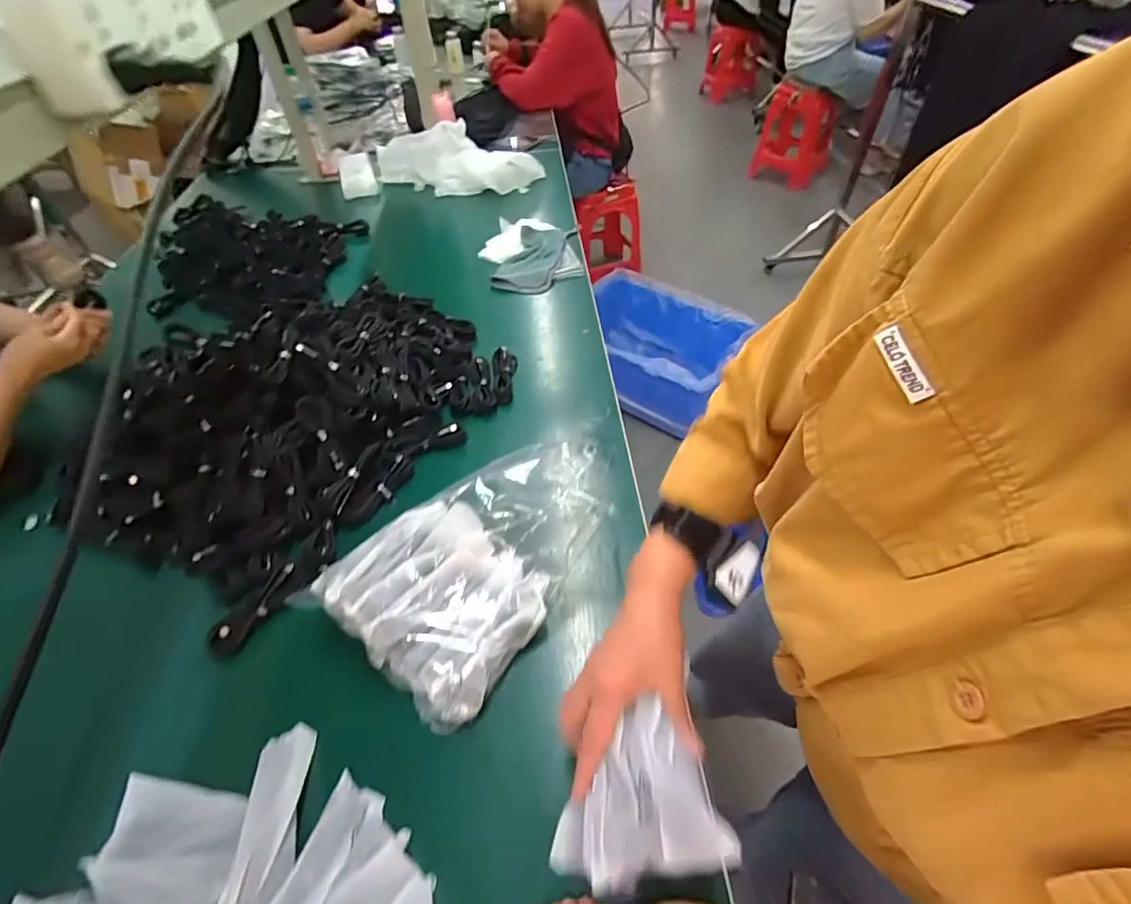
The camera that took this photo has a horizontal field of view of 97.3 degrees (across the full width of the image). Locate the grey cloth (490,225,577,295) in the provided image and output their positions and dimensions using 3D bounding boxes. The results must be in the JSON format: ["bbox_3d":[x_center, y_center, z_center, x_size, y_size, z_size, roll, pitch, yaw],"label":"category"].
[{"bbox_3d":[-0.062,-0.402,1.021,0.116,0.031,0.240,11,51,12],"label":"grey cloth"}]

